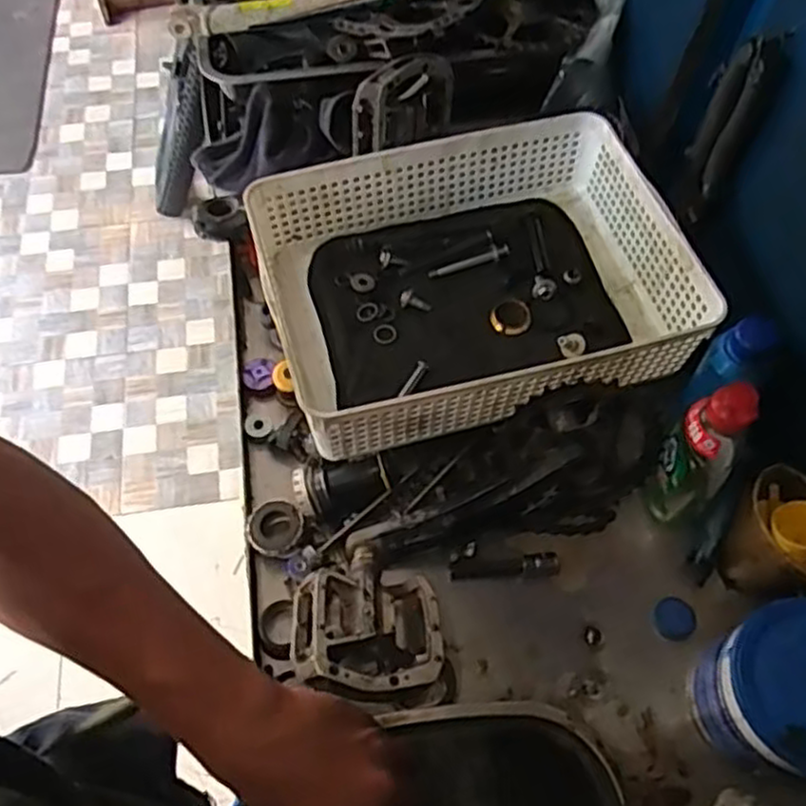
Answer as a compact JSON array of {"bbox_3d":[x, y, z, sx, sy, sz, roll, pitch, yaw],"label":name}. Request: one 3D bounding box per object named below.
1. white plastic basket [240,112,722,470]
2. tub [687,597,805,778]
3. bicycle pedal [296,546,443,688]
[{"bbox_3d":[0.054,-0.103,0.619,0.325,0.090,0.248,-14,62,-9],"label":"white plastic basket"},{"bbox_3d":[0.256,0.196,0.493,0.096,0.105,0.098,1,60,-1],"label":"tub"},{"bbox_3d":[-0.025,0.150,0.518,0.101,0.021,0.114,6,36,-10],"label":"bicycle pedal"}]

